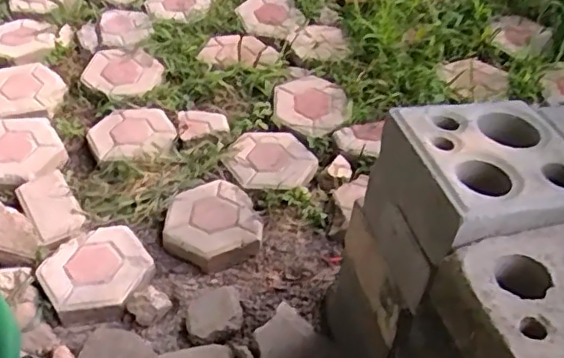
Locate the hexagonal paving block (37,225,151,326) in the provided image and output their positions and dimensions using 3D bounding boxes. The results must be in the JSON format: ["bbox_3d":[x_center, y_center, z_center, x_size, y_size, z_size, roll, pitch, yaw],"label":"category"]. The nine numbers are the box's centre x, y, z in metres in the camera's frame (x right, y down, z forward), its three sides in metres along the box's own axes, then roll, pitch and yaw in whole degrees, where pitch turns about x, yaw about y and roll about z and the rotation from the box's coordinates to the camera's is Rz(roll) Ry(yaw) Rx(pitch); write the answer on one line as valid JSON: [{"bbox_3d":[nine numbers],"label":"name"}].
[{"bbox_3d":[-0.359,0.178,1.152,0.193,0.046,0.202,-26,52,-24],"label":"hexagonal paving block"}]

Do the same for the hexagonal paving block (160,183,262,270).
[{"bbox_3d":[-0.151,0.087,1.243,0.195,0.052,0.216,-12,47,-13],"label":"hexagonal paving block"}]

